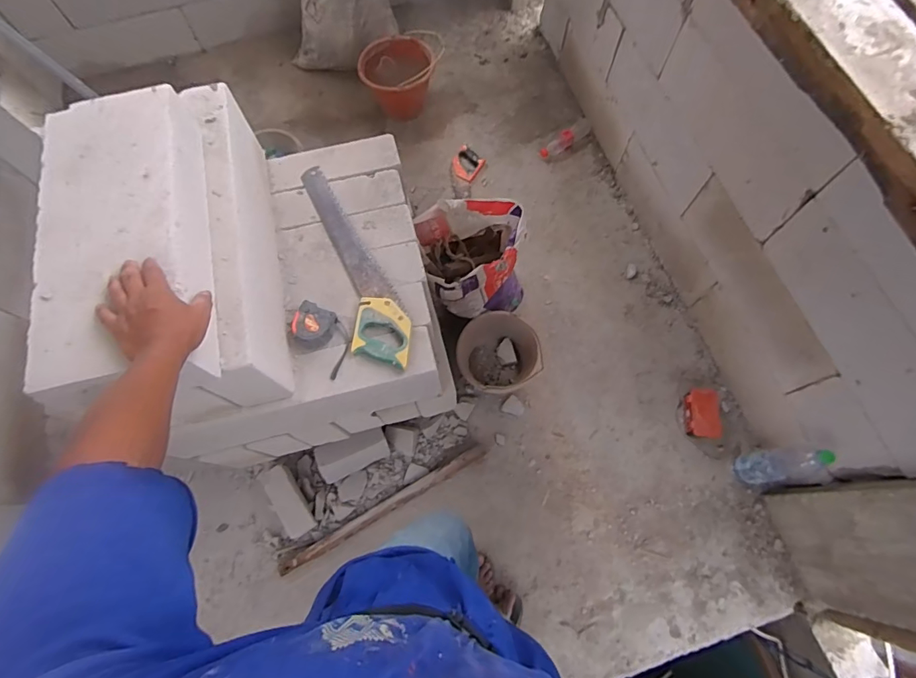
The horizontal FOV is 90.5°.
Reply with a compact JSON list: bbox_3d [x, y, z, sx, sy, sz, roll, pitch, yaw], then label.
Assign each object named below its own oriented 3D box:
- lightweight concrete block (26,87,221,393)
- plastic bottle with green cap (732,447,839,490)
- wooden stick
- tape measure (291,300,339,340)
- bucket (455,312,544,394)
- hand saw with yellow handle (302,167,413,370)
[{"bbox_3d":[-0.503,-0.158,0.692,0.195,0.096,0.464,-14,70,-4],"label":"lightweight concrete block"},{"bbox_3d":[0.878,0.343,1.219,0.095,0.335,0.099,0,70,1],"label":"plastic bottle with green cap"},{"bbox_3d":[-0.210,0.484,1.317,0.664,0.027,0.047,-28,72,-9],"label":"wooden stick"},{"bbox_3d":[-0.286,-0.028,0.896,0.073,0.050,0.074,22,72,9],"label":"tape measure"},{"bbox_3d":[0.128,0.055,1.428,0.227,0.174,0.241,0,70,1],"label":"bucket"},{"bbox_3d":[-0.232,-0.169,0.957,0.115,0.027,0.536,-25,71,-8],"label":"hand saw with yellow handle"}]

